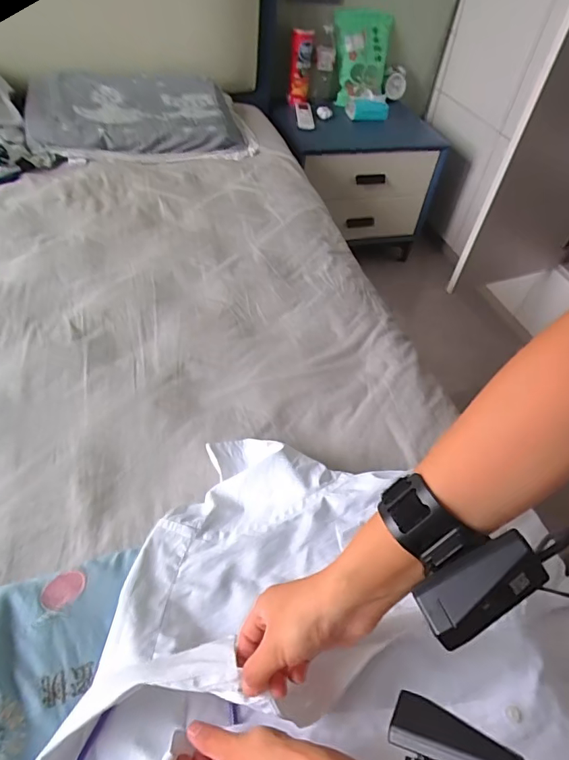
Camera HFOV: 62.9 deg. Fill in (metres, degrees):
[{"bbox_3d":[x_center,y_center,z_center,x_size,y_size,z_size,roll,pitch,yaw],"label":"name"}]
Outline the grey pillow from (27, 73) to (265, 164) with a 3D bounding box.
[{"bbox_3d":[-0.367,-0.691,1.224,0.543,0.127,0.285,-8,49,-14],"label":"grey pillow"}]

